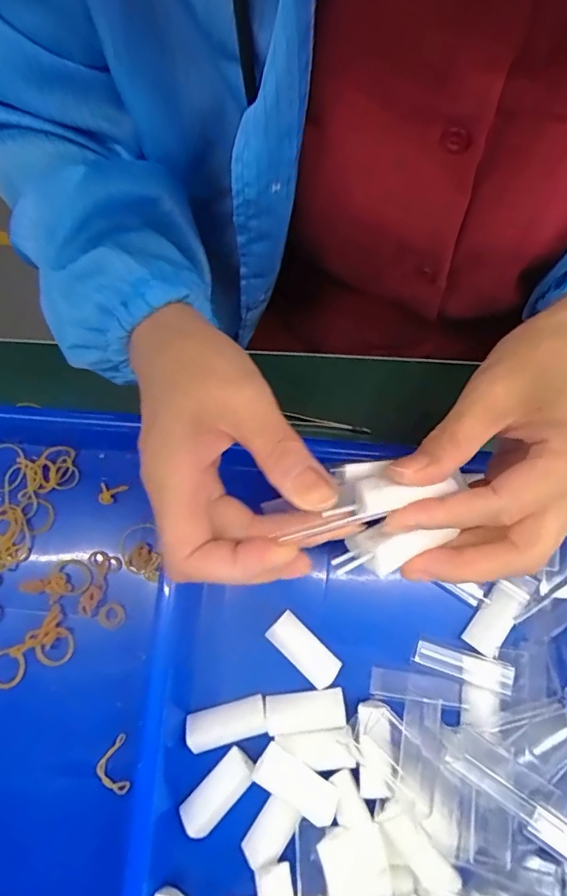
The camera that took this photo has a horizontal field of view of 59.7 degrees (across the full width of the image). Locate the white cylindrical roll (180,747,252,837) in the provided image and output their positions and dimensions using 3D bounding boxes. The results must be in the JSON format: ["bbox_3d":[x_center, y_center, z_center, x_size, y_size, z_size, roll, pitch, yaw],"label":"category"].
[{"bbox_3d":[-0.036,0.193,0.276,0.020,0.015,0.047,43,82,9],"label":"white cylindrical roll"}]

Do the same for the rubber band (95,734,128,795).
[{"bbox_3d":[-0.098,0.182,0.283,0.017,0.004,0.029,-11,78,-1],"label":"rubber band"}]

